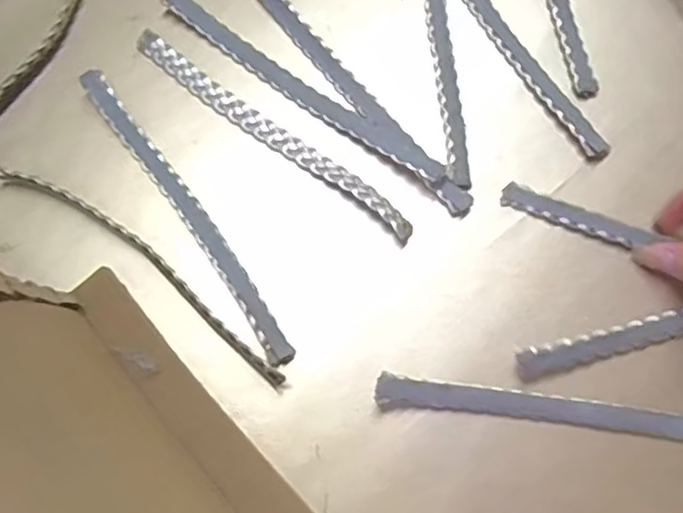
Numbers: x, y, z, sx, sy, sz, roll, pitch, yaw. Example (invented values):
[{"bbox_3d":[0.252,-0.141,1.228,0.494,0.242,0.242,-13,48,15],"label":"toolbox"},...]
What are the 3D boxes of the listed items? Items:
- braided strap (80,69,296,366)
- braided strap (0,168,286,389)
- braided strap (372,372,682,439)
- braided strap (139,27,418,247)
[{"bbox_3d":[-0.081,-0.025,0.353,0.015,0.011,0.188,-35,76,-9],"label":"braided strap"},{"bbox_3d":[-0.102,0.004,0.345,0.188,0.011,0.017,35,76,10],"label":"braided strap"},{"bbox_3d":[0.111,0.074,0.320,0.189,0.013,0.013,7,73,3],"label":"braided strap"},{"bbox_3d":[-0.039,-0.069,0.368,0.190,0.008,0.014,38,77,11],"label":"braided strap"}]

